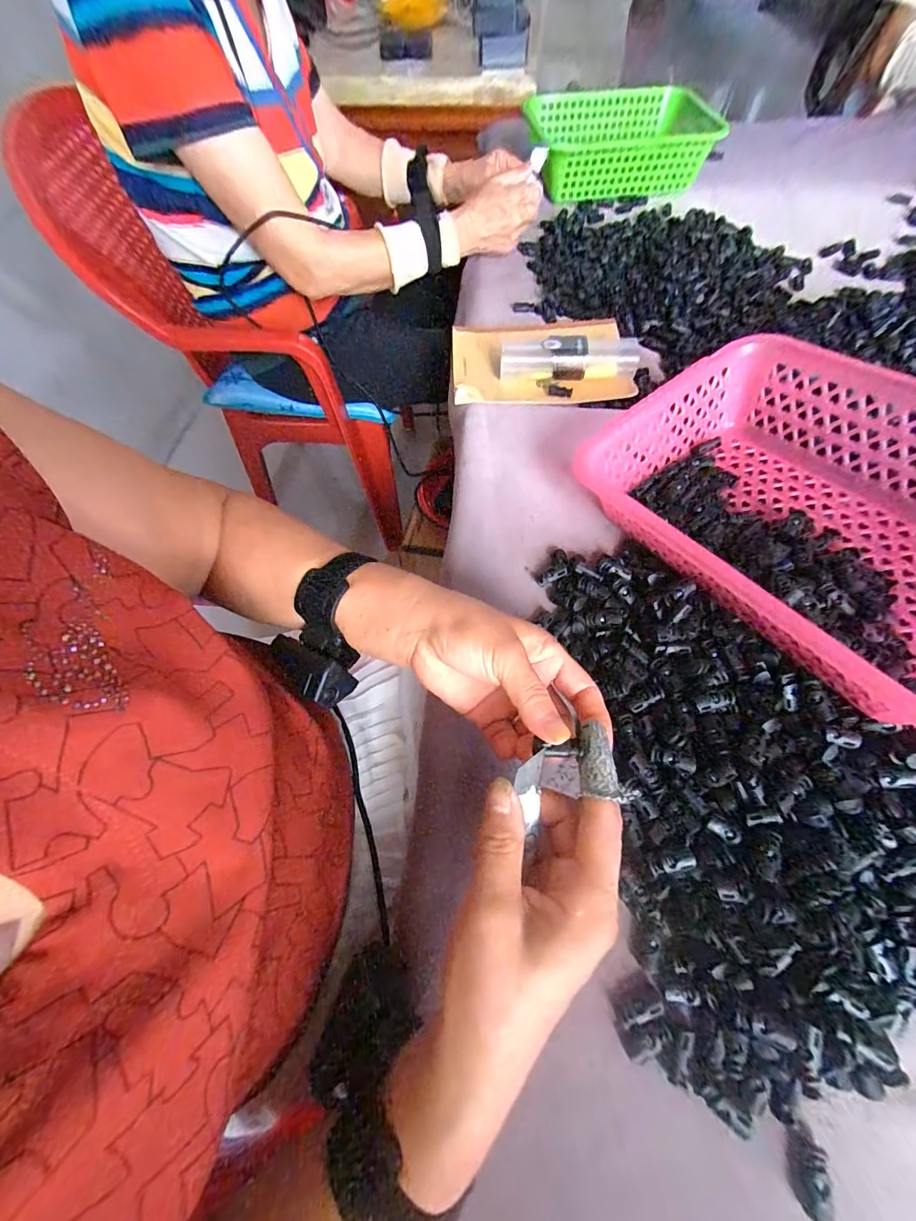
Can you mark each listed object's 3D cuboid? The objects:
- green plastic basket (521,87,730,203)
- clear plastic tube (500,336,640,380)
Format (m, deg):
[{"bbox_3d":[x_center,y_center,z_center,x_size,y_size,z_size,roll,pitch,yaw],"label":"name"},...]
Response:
[{"bbox_3d":[0.290,-0.797,0.715,0.318,0.071,0.235,-8,65,-3],"label":"green plastic basket"},{"bbox_3d":[0.128,-0.292,0.486,0.154,0.034,0.031,2,64,1],"label":"clear plastic tube"}]

